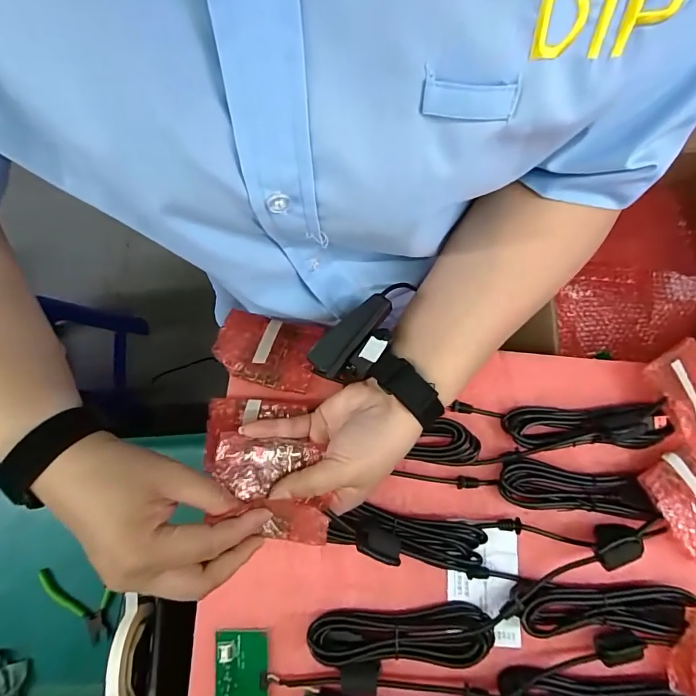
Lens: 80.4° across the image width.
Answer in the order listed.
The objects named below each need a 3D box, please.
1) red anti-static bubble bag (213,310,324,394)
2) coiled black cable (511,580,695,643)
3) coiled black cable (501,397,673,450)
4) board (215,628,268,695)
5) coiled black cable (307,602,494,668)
[{"bbox_3d":[-0.077,-0.001,0.399,0.095,0.012,0.070,15,65,5],"label":"red anti-static bubble bag"},{"bbox_3d":[0.209,0.215,0.337,0.144,0.020,0.040,4,80,2],"label":"coiled black cable"},{"bbox_3d":[0.213,0.069,0.358,0.139,0.028,0.040,-3,80,1],"label":"coiled black cable"},{"bbox_3d":[-0.089,0.272,0.342,0.044,0.005,0.067,-4,80,1],"label":"board"},{"bbox_3d":[0.043,0.237,0.334,0.145,0.027,0.038,-4,80,1],"label":"coiled black cable"}]

